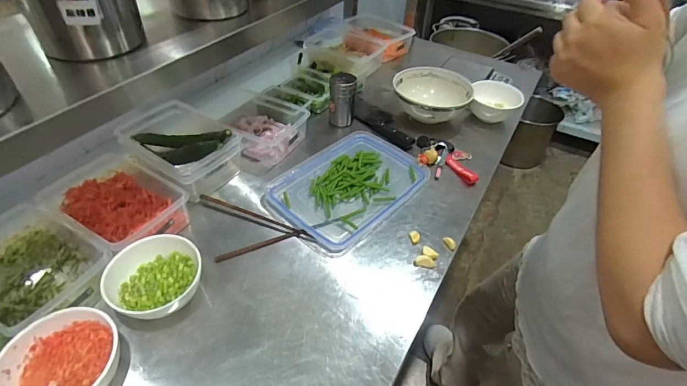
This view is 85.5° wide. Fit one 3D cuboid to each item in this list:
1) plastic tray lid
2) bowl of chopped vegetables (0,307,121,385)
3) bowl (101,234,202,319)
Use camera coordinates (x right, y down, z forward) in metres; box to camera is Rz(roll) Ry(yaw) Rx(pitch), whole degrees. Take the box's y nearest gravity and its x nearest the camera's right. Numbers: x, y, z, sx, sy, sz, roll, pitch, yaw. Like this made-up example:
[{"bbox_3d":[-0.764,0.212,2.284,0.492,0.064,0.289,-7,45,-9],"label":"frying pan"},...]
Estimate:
[{"bbox_3d":[0.009,-0.025,0.779,0.232,0.013,0.324,34,53,27],"label":"plastic tray lid"},{"bbox_3d":[-0.360,0.225,0.480,0.130,0.065,0.133,1,45,-1],"label":"bowl of chopped vegetables"},{"bbox_3d":[-0.289,0.132,0.576,0.125,0.064,0.132,1,45,-1],"label":"bowl"}]

